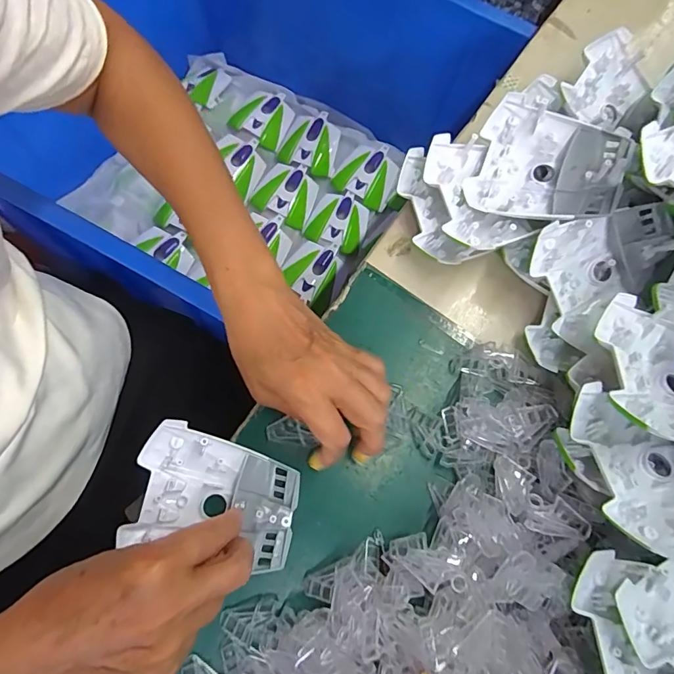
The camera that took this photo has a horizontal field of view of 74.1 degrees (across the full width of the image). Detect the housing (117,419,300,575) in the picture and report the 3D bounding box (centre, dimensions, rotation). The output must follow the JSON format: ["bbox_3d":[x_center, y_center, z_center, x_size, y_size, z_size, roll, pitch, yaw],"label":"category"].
[{"bbox_3d":[-0.083,0.110,0.308,0.108,0.024,0.078,13,73,2],"label":"housing"}]

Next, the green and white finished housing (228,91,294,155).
[{"bbox_3d":[-0.120,-0.369,0.748,0.089,0.027,0.096,31,75,5],"label":"green and white finished housing"}]

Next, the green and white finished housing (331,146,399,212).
[{"bbox_3d":[0.051,-0.269,0.731,0.092,0.034,0.102,25,75,3],"label":"green and white finished housing"}]

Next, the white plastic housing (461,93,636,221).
[{"bbox_3d":[0.162,-0.133,0.347,0.106,0.023,0.093,19,84,20],"label":"white plastic housing"}]

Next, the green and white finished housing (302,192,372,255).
[{"bbox_3d":[0.003,-0.182,0.710,0.088,0.022,0.098,20,74,2],"label":"green and white finished housing"}]

